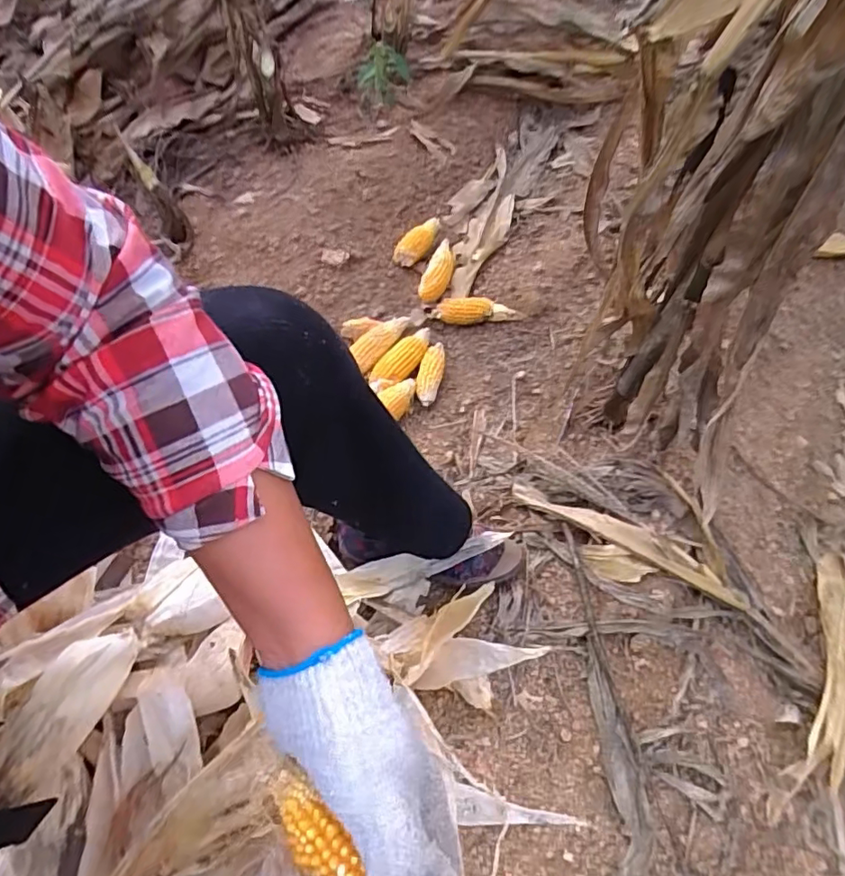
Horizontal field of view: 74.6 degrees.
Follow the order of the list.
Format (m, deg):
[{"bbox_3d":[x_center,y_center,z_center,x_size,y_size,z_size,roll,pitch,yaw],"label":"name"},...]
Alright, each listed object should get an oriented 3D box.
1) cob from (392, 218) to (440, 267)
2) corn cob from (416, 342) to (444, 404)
[{"bbox_3d":[-0.002,-0.377,1.049,0.043,0.038,0.134,35,66,14],"label":"cob"},{"bbox_3d":[0.014,-0.112,0.903,0.038,0.030,0.119,10,63,2],"label":"corn cob"}]

